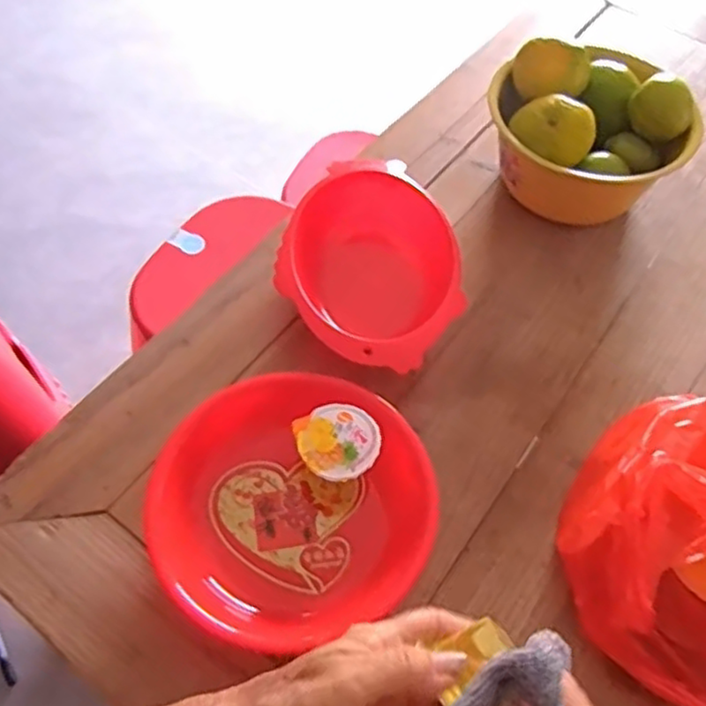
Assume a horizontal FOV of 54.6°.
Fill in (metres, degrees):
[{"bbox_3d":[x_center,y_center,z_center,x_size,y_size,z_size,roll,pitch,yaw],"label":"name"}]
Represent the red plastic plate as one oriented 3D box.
[{"bbox_3d":[-0.039,0.104,0.478,0.181,0.045,0.188,0,58,-1],"label":"red plastic plate"}]

